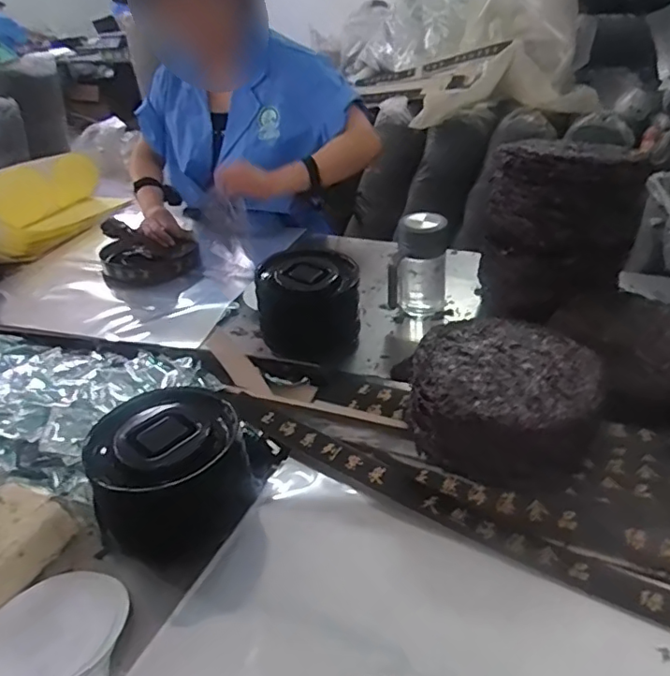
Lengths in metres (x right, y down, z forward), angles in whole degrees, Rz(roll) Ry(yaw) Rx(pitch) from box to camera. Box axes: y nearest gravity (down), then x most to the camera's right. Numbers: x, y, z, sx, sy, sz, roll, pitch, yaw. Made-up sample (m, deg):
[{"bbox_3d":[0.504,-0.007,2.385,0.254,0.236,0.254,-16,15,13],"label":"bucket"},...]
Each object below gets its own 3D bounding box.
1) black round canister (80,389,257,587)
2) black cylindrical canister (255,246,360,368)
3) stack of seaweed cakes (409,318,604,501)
[{"bbox_3d":[-0.178,0.149,0.602,0.143,0.118,0.141,-4,34,3],"label":"black round canister"},{"bbox_3d":[-0.041,-0.044,0.855,0.150,0.128,0.150,-4,34,3],"label":"black cylindrical canister"},{"bbox_3d":[0.198,0.072,0.649,0.206,0.102,0.214,15,39,28],"label":"stack of seaweed cakes"}]

